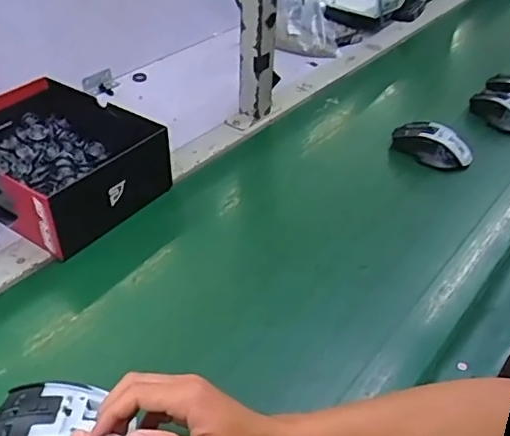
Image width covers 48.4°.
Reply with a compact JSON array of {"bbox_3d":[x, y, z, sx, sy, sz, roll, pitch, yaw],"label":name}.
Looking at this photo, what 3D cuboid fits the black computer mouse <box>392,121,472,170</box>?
[{"bbox_3d":[0.257,-0.105,0.823,0.110,0.043,0.062,13,41,12],"label":"black computer mouse"}]

